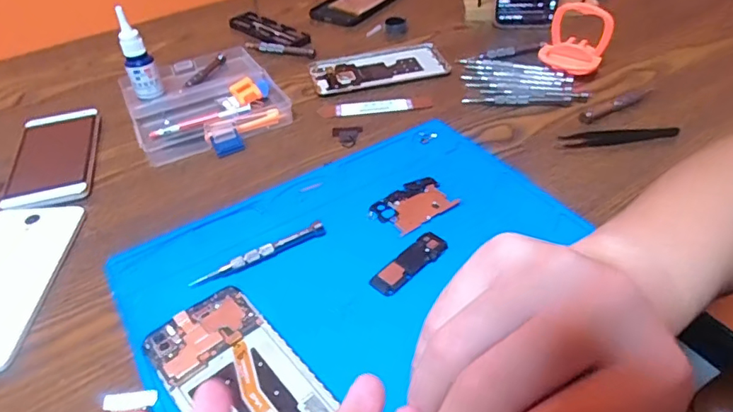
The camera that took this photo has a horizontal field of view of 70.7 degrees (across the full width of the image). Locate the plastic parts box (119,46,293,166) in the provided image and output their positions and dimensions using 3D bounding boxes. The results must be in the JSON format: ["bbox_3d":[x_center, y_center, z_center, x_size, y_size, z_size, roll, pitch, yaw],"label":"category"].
[{"bbox_3d":[-0.186,-0.128,0.566,0.147,0.020,0.203,-21,45,-18],"label":"plastic parts box"}]

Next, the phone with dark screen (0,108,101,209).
[{"bbox_3d":[-0.300,-0.047,0.490,0.077,0.008,0.146,-14,43,-11],"label":"phone with dark screen"}]

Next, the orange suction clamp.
[{"bbox_3d":[0.226,-0.180,0.555,0.066,0.064,0.057,15,45,19],"label":"orange suction clamp"}]

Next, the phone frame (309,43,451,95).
[{"bbox_3d":[0.014,-0.160,0.595,0.151,0.006,0.079,-9,43,-6],"label":"phone frame"}]

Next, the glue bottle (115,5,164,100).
[{"bbox_3d":[-0.239,-0.155,0.540,0.028,0.093,0.025,-20,45,-18],"label":"glue bottle"}]

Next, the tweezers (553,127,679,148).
[{"bbox_3d":[0.228,-0.064,0.473,0.107,0.010,0.017,-5,42,-2],"label":"tweezers"}]

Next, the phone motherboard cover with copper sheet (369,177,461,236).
[{"bbox_3d":[0.039,-0.001,0.422,0.063,0.004,0.045,-27,48,-24],"label":"phone motherboard cover with copper sheet"}]

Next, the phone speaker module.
[{"bbox_3d":[0.032,0.041,0.375,0.022,0.006,0.065,31,53,32],"label":"phone speaker module"}]

